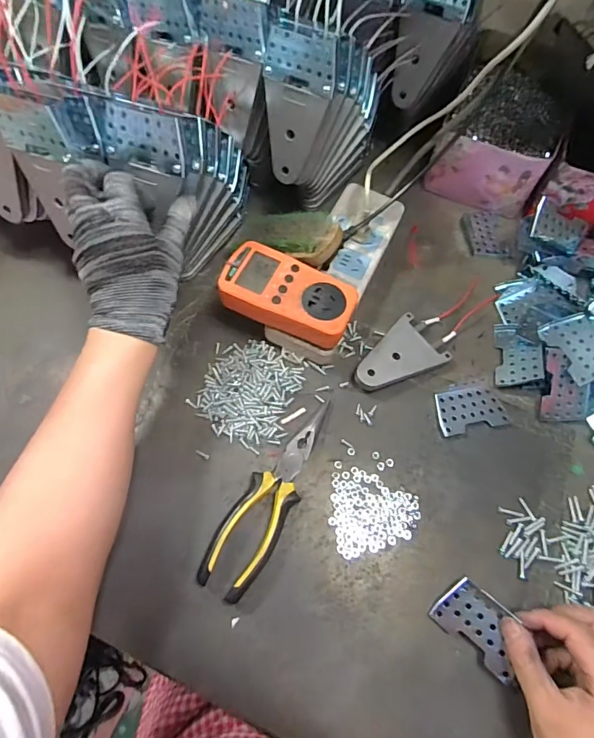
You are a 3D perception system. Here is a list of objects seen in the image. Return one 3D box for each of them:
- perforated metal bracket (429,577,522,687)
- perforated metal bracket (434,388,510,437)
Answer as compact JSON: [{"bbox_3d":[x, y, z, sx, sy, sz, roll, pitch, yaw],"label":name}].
[{"bbox_3d":[0.150,0.209,0.352,0.068,0.012,0.048,41,92,25],"label":"perforated metal bracket"},{"bbox_3d":[0.176,0.042,0.440,0.067,0.005,0.043,-7,66,-5],"label":"perforated metal bracket"}]

